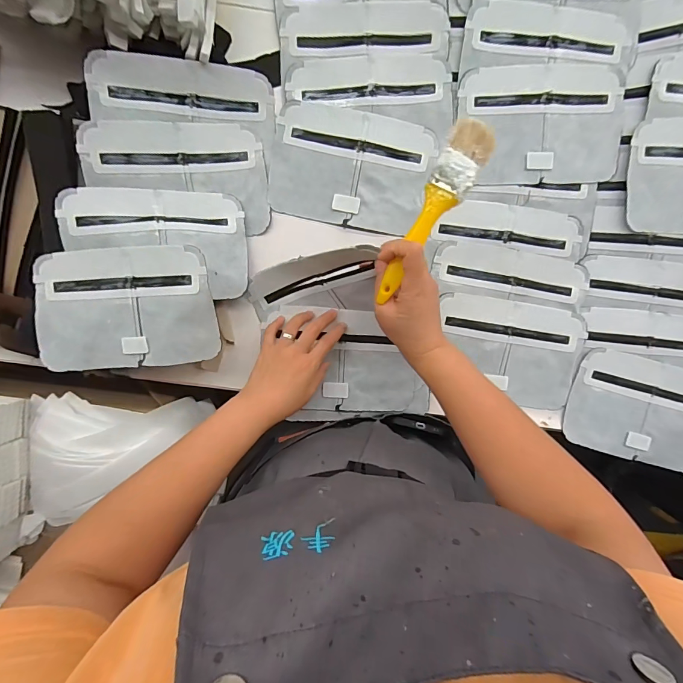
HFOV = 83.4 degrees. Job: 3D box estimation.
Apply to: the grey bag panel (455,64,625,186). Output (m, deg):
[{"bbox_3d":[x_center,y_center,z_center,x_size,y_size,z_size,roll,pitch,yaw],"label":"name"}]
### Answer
[{"bbox_3d":[0.238,-0.257,0.454,0.189,0.009,0.128,-2,97,0],"label":"grey bag panel"}]

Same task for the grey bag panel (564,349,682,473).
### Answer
[{"bbox_3d":[0.394,0.091,0.498,0.190,0.015,0.126,15,97,-2],"label":"grey bag panel"}]

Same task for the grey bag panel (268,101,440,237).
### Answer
[{"bbox_3d":[0.011,-0.209,0.467,0.190,0.009,0.129,12,97,-2],"label":"grey bag panel"}]

